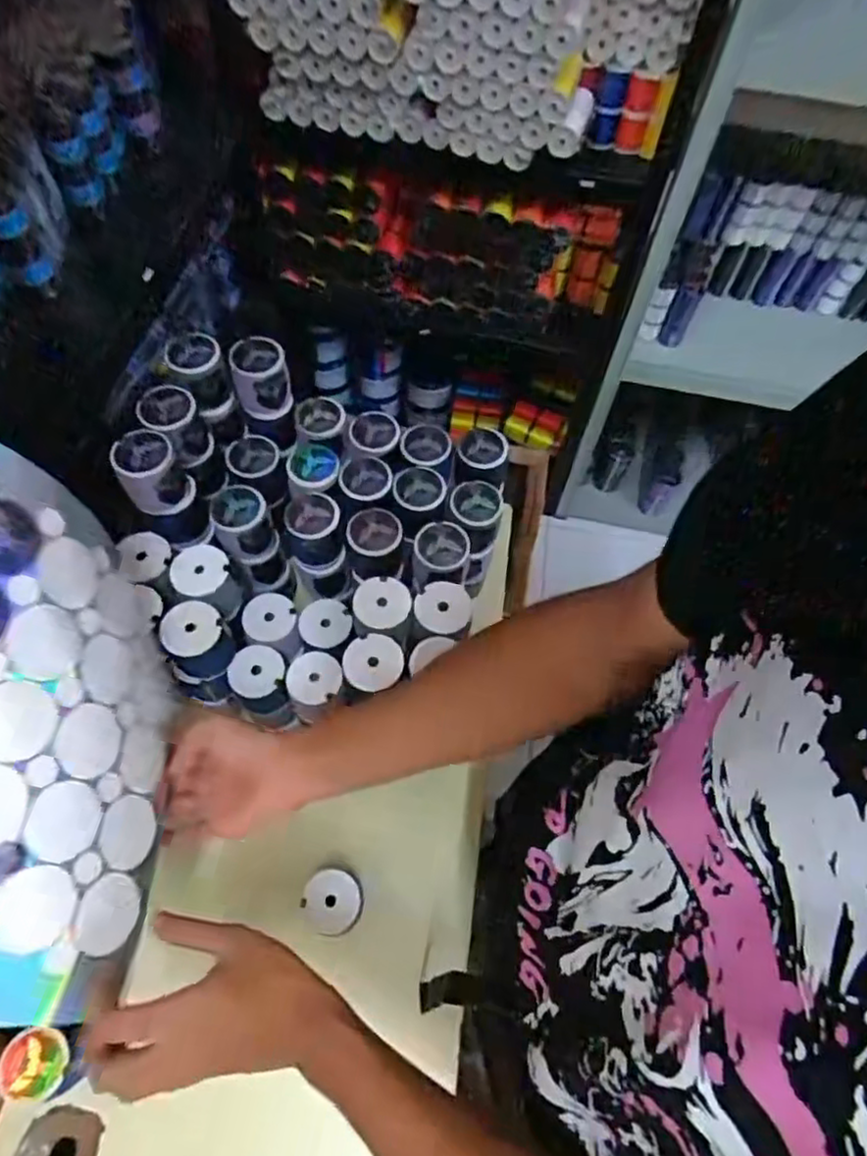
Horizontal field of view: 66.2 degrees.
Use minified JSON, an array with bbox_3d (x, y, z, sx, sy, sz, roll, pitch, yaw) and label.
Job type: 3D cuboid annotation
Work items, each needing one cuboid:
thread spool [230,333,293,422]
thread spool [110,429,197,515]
[{"bbox_3d":[-0.185,-0.216,0.715,0.055,0.074,0.049,-12,63,-10],"label":"thread spool"},{"bbox_3d":[-0.276,-0.103,0.655,0.059,0.063,0.062,1,62,-3],"label":"thread spool"}]

